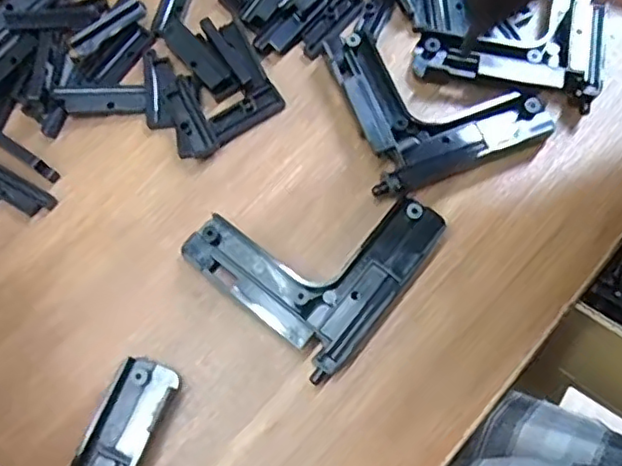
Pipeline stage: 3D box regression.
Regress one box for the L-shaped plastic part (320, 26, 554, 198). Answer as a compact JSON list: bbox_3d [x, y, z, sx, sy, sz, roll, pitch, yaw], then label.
[{"bbox_3d":[0.054,-0.059,0.255,0.079,0.015,0.072,-16,74,-5],"label":"L-shaped plastic part"}]

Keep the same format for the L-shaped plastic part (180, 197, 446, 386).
[{"bbox_3d":[0.003,0.004,0.237,0.073,0.015,0.077,42,78,11],"label":"L-shaped plastic part"}]

